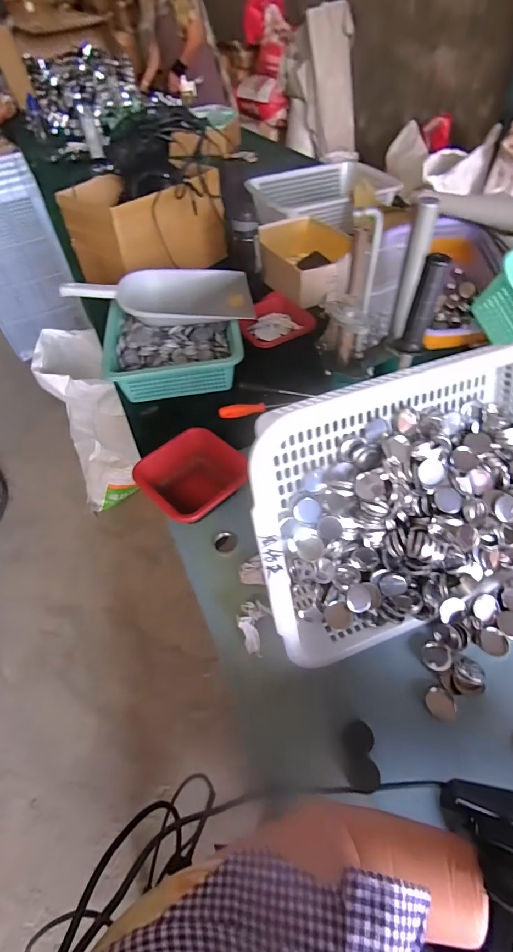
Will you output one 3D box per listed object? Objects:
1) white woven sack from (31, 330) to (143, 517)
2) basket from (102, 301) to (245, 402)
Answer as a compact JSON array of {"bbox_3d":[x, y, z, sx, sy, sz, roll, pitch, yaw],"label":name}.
[{"bbox_3d":[-0.550,-0.147,1.362,0.211,0.561,0.279,-21,52,-13],"label":"white woven sack"},{"bbox_3d":[-0.174,-0.273,0.895,0.274,0.077,0.230,-9,50,-4],"label":"basket"}]

